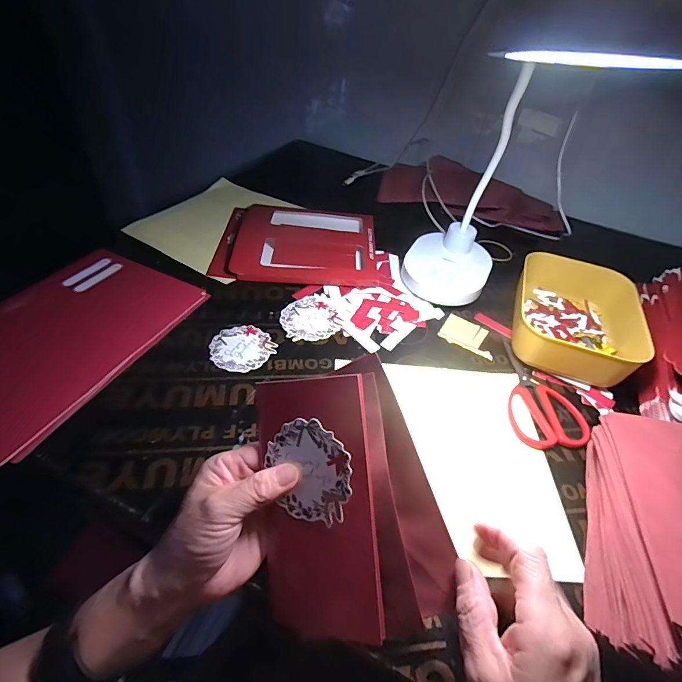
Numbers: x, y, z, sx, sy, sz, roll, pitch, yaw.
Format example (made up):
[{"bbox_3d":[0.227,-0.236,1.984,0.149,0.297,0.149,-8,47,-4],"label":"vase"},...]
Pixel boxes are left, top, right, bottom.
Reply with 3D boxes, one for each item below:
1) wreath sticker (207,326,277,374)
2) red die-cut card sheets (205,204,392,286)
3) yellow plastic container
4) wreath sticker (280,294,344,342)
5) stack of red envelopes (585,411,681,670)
[{"bbox_3d":[-0.115,0.007,0.454,0.072,0.004,0.067,-18,49,-22],"label":"wreath sticker"},{"bbox_3d":[-0.064,-0.155,0.614,0.242,0.025,0.201,4,46,-4],"label":"red die-cut card sheets"},{"bbox_3d":[0.300,-0.033,0.508,0.127,0.050,0.197,22,47,17],"label":"yellow plastic container"},{"bbox_3d":[-0.040,-0.031,0.499,0.074,0.004,0.077,-16,48,-20],"label":"wreath sticker"},{"bbox_3d":[0.255,0.150,0.303,0.101,0.062,0.182,18,47,9],"label":"stack of red envelopes"}]

